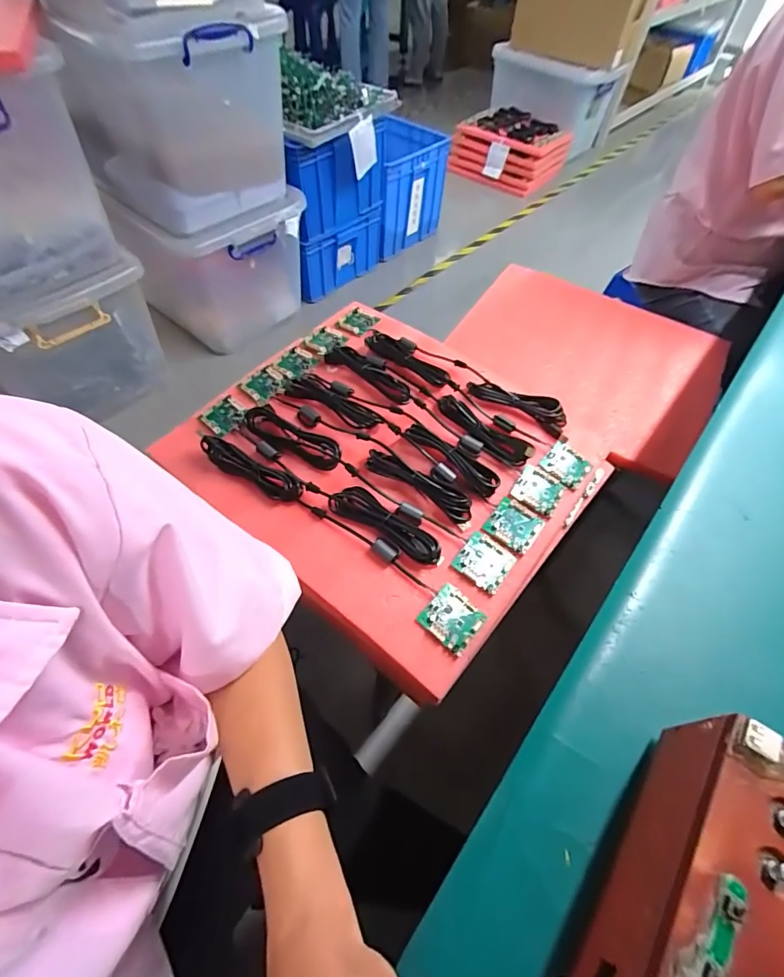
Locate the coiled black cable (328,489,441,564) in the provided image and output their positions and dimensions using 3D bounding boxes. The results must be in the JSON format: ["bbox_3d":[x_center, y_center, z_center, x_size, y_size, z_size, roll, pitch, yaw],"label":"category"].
[{"bbox_3d":[-0.007,0.042,0.528,0.141,0.016,0.040,31,59,18],"label":"coiled black cable"}]

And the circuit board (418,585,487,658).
[{"bbox_3d":[0.066,0.141,0.488,0.058,0.008,0.057,36,61,20],"label":"circuit board"}]

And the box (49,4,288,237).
[{"bbox_3d":[-0.541,-0.942,1.130,0.440,0.373,0.400,31,59,18],"label":"box"}]

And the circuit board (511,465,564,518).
[{"bbox_3d":[0.191,0.002,0.581,0.056,0.010,0.058,27,58,15],"label":"circuit board"}]

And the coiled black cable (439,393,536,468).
[{"bbox_3d":[0.125,-0.081,0.616,0.147,0.019,0.048,33,60,19],"label":"coiled black cable"}]

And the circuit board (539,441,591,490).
[{"bbox_3d":[0.234,-0.031,0.605,0.057,0.005,0.058,35,60,20],"label":"circuit board"}]

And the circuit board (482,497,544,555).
[{"bbox_3d":[0.150,0.046,0.554,0.058,0.009,0.059,32,59,18],"label":"circuit board"}]

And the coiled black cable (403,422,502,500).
[{"bbox_3d":[0.083,-0.043,0.582,0.134,0.027,0.041,37,61,20],"label":"coiled black cable"}]

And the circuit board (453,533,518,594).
[{"bbox_3d":[0.108,0.086,0.528,0.058,0.010,0.057,35,61,20],"label":"circuit board"}]

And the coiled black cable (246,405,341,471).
[{"bbox_3d":[-0.131,-0.071,0.600,0.154,0.015,0.042,31,59,18],"label":"coiled black cable"}]

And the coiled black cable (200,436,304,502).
[{"bbox_3d":[-0.179,-0.025,0.570,0.150,0.018,0.036,31,59,17],"label":"coiled black cable"}]

